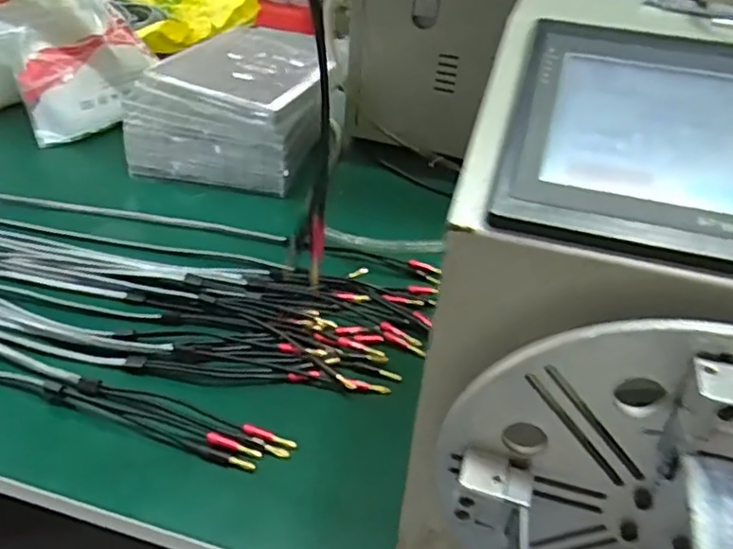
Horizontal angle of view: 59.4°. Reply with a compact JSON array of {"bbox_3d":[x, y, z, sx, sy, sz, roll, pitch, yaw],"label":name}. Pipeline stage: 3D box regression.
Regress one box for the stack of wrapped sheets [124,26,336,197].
[{"bbox_3d":[-0.188,-0.220,0.915,0.235,0.136,0.195,8,35,4],"label":"stack of wrapped sheets"}]

